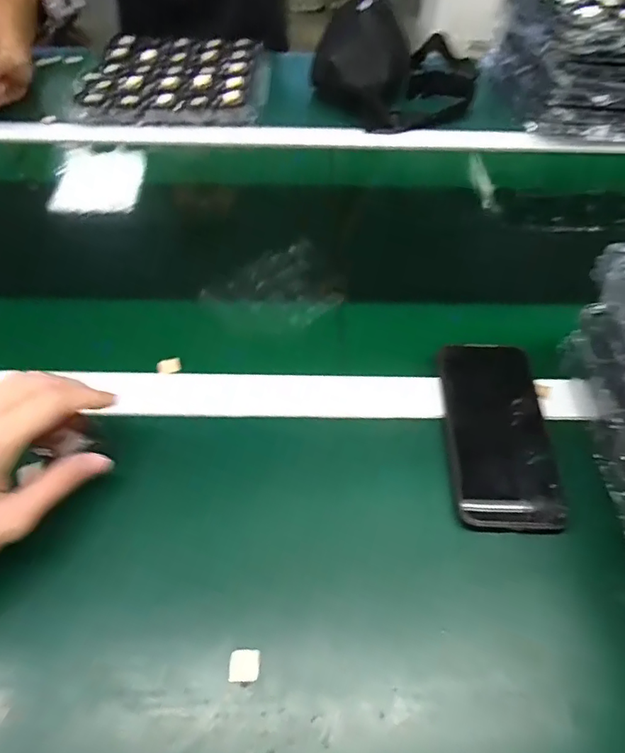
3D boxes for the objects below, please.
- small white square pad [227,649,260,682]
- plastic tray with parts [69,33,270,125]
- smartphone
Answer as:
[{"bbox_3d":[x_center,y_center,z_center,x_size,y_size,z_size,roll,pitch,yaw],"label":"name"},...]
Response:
[{"bbox_3d":[-0.041,0.173,0.305,0.018,0.004,0.017,0,52,-2],"label":"small white square pad"},{"bbox_3d":[-0.213,-0.473,0.795,0.283,0.029,0.291,-4,52,-5],"label":"plastic tray with parts"},{"bbox_3d":[0.146,0.042,0.398,0.078,0.014,0.154,5,58,-3],"label":"smartphone"}]

